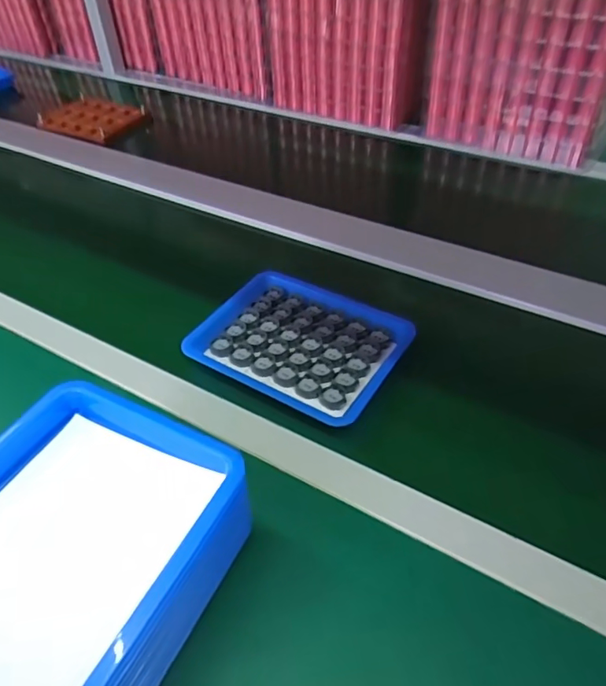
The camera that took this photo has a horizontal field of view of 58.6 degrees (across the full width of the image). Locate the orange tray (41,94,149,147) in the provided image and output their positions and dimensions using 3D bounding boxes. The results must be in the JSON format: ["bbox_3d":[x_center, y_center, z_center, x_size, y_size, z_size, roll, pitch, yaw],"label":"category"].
[{"bbox_3d":[-0.432,-0.466,1.118,0.174,0.028,0.151,20,46,21],"label":"orange tray"}]

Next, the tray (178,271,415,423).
[{"bbox_3d":[-0.002,-0.006,0.619,0.223,0.023,0.174,22,46,23],"label":"tray"}]

